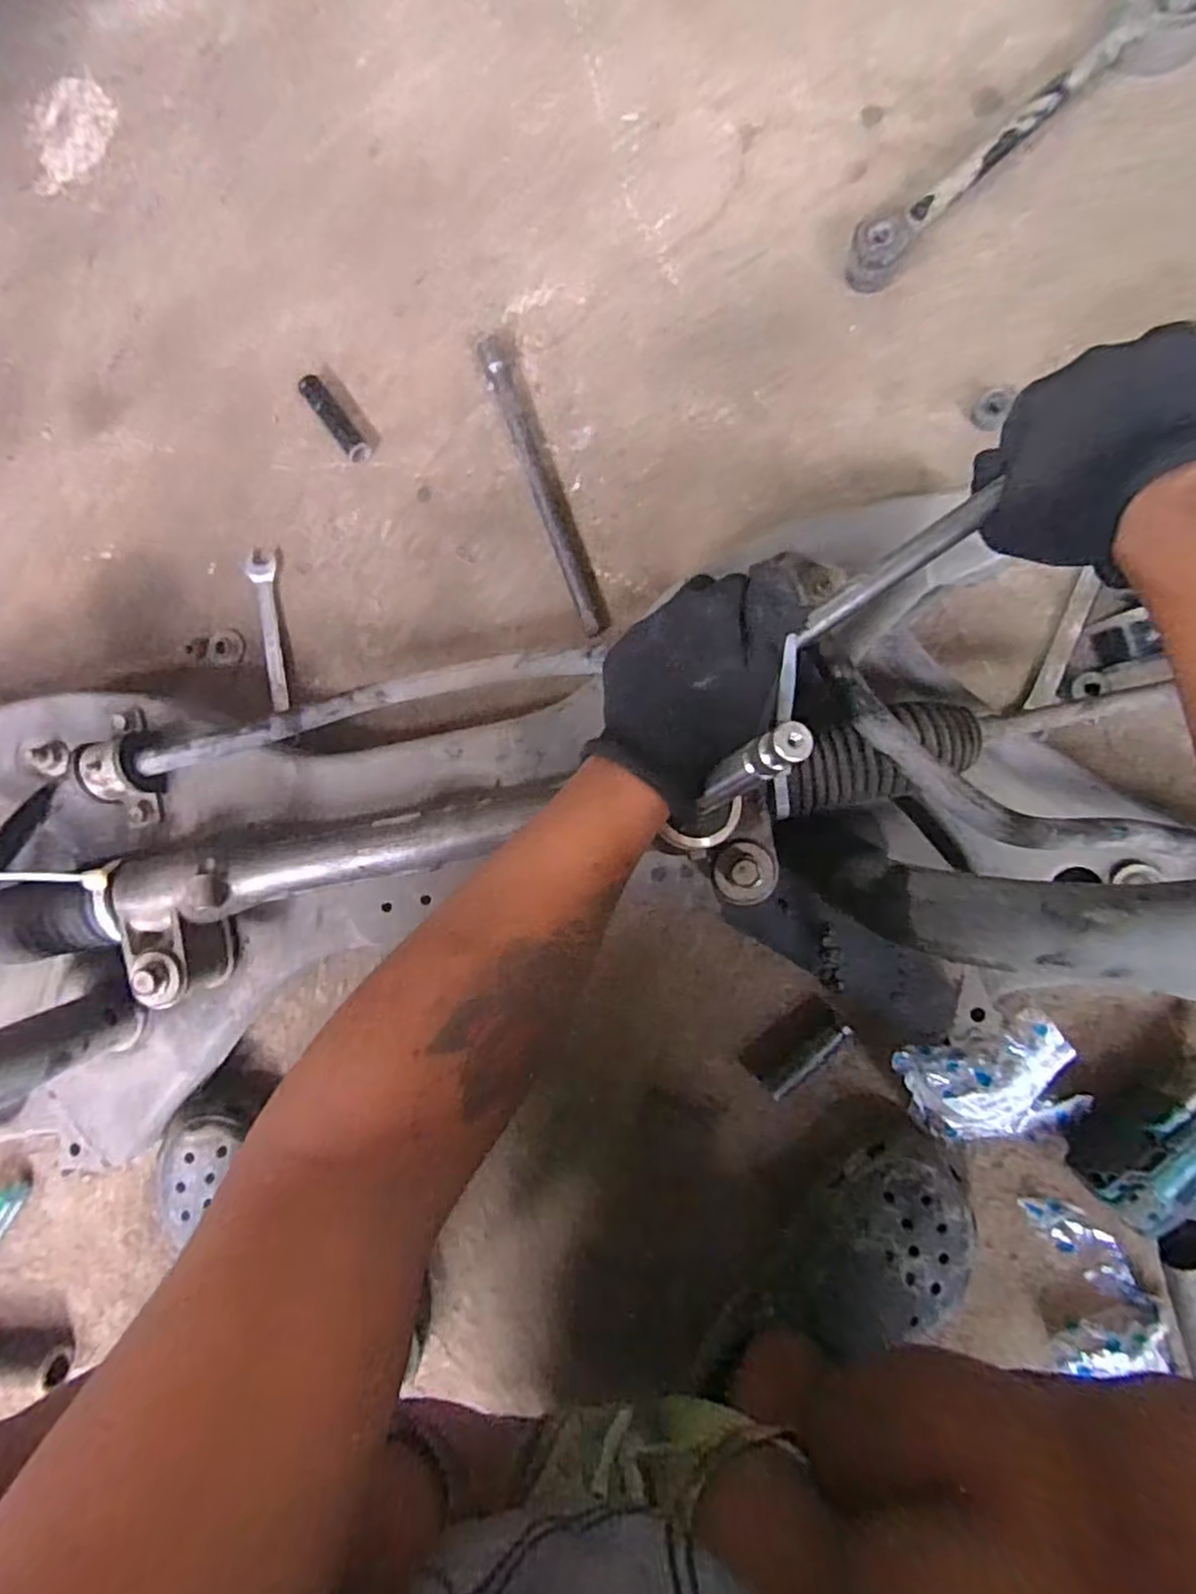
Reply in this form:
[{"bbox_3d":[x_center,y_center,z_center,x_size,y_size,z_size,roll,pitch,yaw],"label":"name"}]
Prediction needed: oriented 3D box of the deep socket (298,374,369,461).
[{"bbox_3d":[-0.219,-0.314,0.593,0.019,0.015,0.084,-39,85,5],"label":"deep socket"}]

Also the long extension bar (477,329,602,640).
[{"bbox_3d":[-0.044,-0.248,0.566,0.021,0.018,0.249,-20,87,6],"label":"long extension bar"}]

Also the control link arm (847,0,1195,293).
[{"bbox_3d":[0.316,-0.494,0.518,0.316,0.037,0.069,-39,85,7],"label":"control link arm"}]

